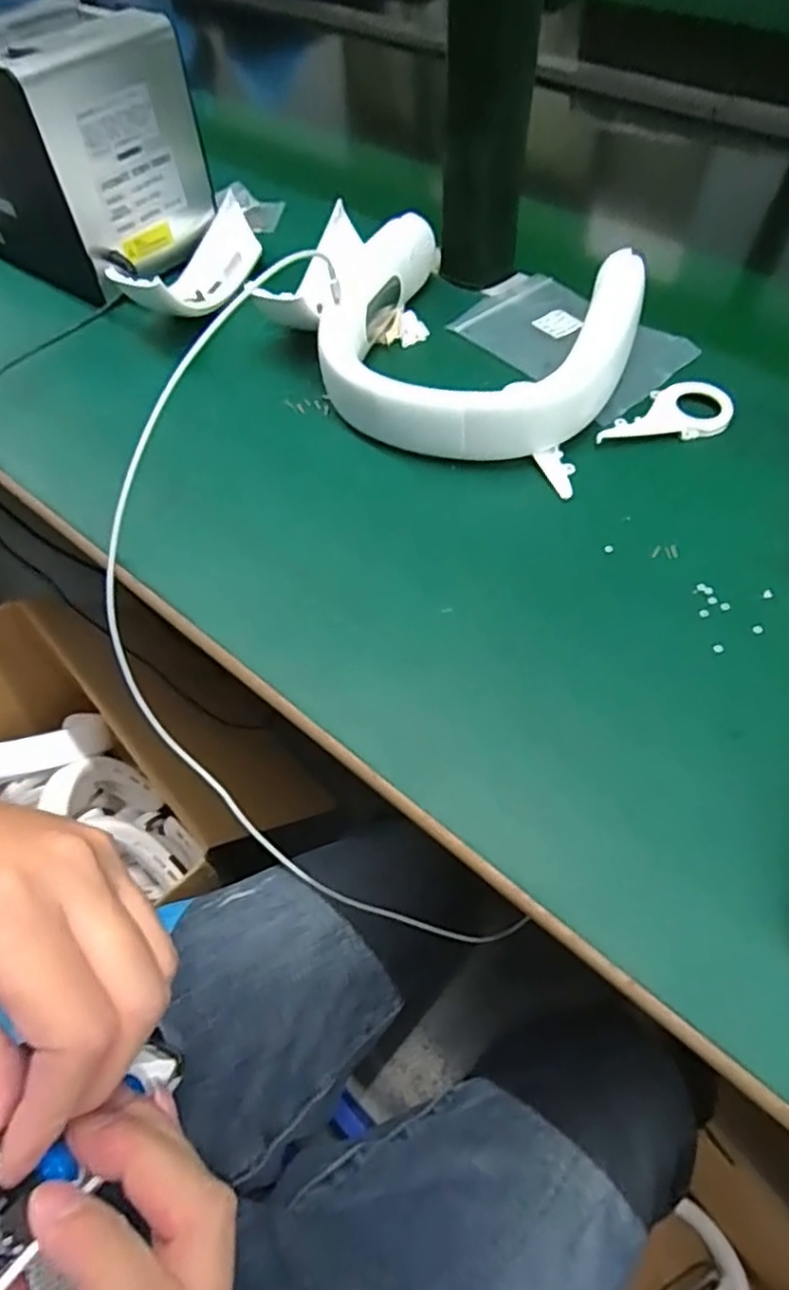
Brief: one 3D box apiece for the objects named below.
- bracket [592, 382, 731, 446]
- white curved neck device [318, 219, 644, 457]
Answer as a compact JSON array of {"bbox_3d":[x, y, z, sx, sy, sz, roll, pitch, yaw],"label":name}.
[{"bbox_3d":[0.165,-0.146,0.416,0.086,0.008,0.046,-4,57,-2],"label":"bracket"},{"bbox_3d":[0.049,-0.200,0.431,0.195,0.052,0.191,14,58,10],"label":"white curved neck device"}]

